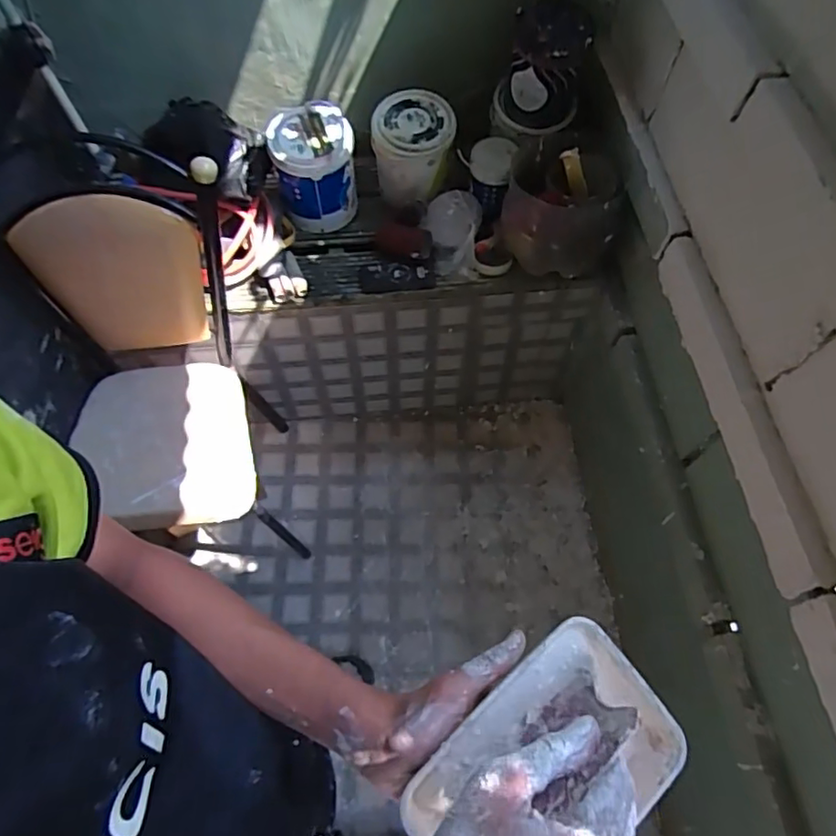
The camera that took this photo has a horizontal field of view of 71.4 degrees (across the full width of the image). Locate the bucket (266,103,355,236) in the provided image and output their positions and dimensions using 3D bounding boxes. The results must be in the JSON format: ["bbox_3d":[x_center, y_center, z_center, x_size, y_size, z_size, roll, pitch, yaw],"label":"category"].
[{"bbox_3d":[-0.223,-0.535,1.288,0.167,0.227,0.155,0,62,0],"label":"bucket"}]

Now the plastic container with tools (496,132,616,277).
[{"bbox_3d":[0.300,-0.446,1.230,0.226,0.170,0.227,11,63,5],"label":"plastic container with tools"}]

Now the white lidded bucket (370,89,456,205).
[{"bbox_3d":[-0.010,-0.589,1.310,0.176,0.198,0.161,2,62,1],"label":"white lidded bucket"}]

